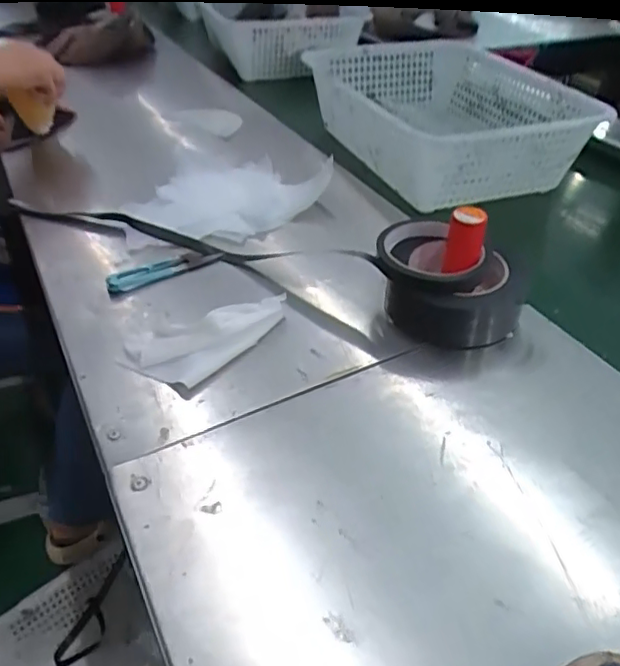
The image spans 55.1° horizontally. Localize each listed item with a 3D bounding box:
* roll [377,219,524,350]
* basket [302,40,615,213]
[{"bbox_3d":[0.128,-0.050,0.539,0.124,0.059,0.117,-2,39,1],"label":"roll"},{"bbox_3d":[0.199,-0.314,0.870,0.285,0.116,0.370,-15,41,-15],"label":"basket"}]

